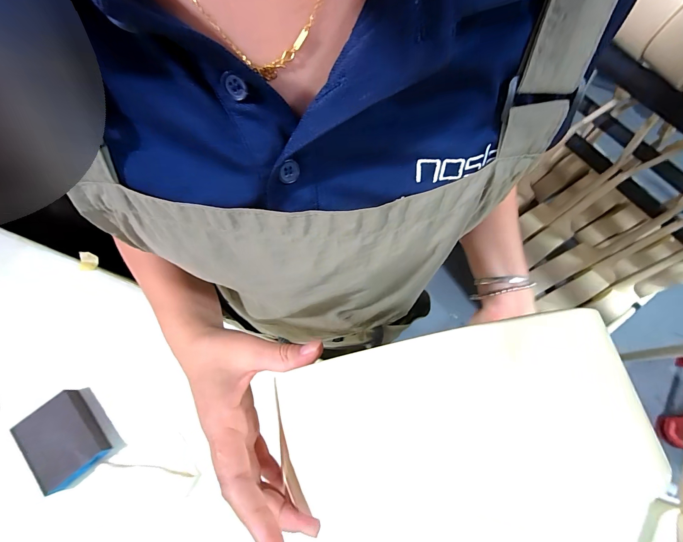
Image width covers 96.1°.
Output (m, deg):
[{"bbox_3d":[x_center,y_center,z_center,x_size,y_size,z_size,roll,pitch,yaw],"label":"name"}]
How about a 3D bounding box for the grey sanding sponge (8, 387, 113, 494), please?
[{"bbox_3d":[-0.346,0.207,0.377,0.072,0.028,0.095,-36,75,-15],"label":"grey sanding sponge"}]

